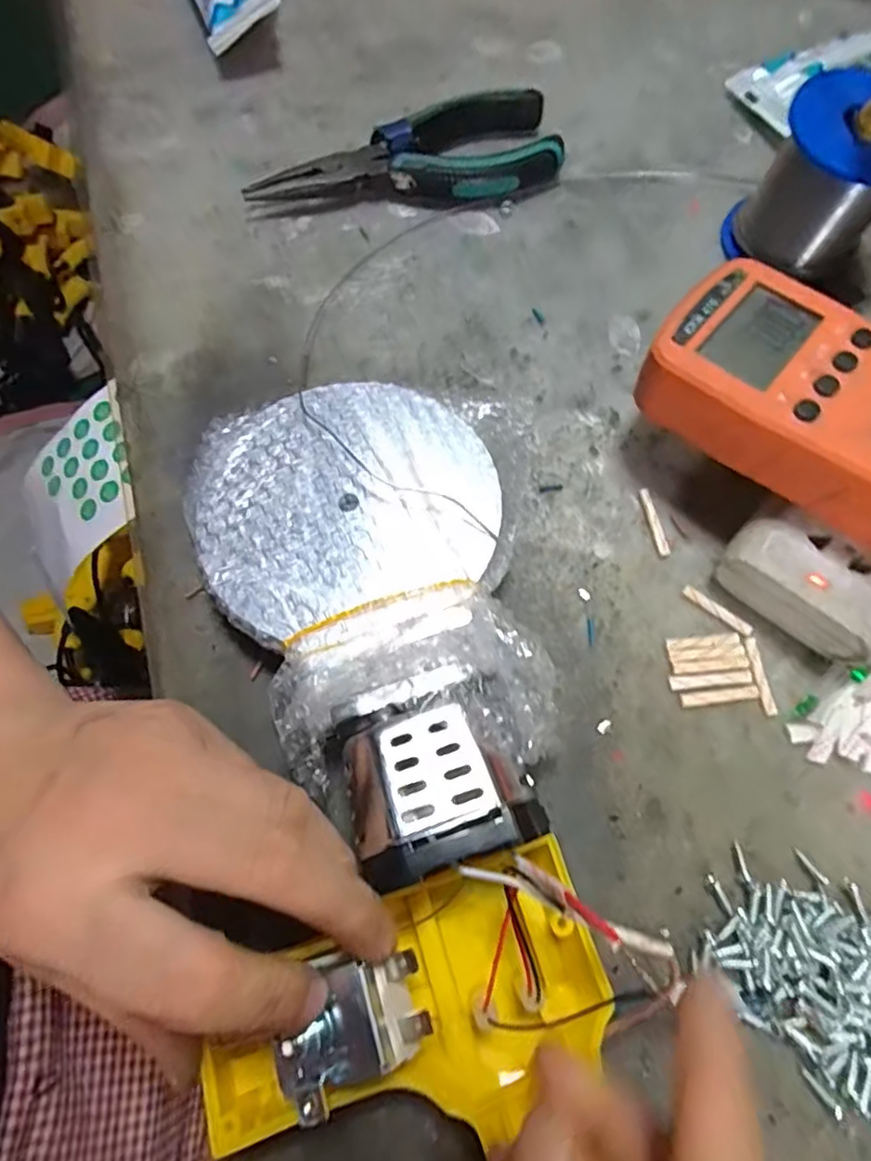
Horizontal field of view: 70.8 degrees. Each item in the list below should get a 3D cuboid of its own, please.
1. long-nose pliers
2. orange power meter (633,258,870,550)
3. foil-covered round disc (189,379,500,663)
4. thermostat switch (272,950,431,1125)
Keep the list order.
[{"bbox_3d":[-0.014,-0.212,0.311,0.156,0.020,0.050,-17,73,-7],"label":"long-nose pliers"},{"bbox_3d":[0.143,-0.066,0.226,0.122,0.035,0.066,37,74,10],"label":"orange power meter"},{"bbox_3d":[-0.035,-0.028,0.244,0.111,0.030,0.110,1,71,-1],"label":"foil-covered round disc"},{"bbox_3d":[-0.023,0.119,0.167,0.041,0.014,0.031,-25,74,-10],"label":"thermostat switch"}]

